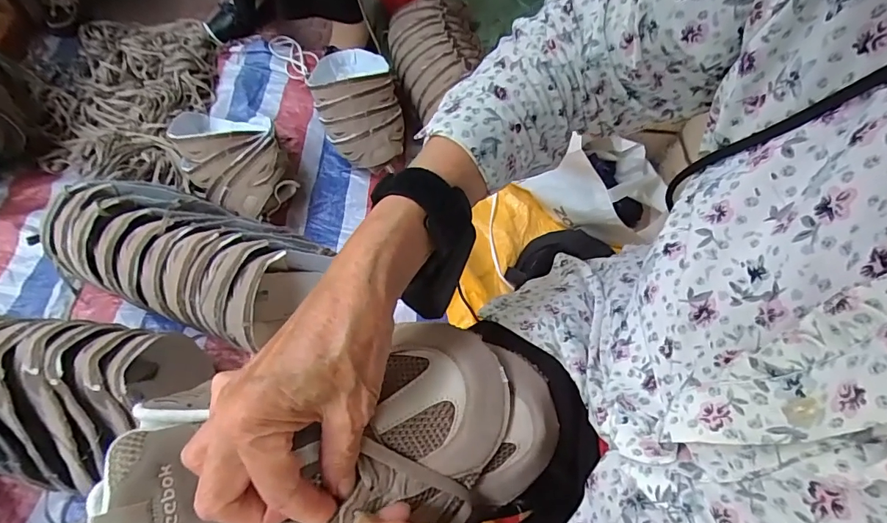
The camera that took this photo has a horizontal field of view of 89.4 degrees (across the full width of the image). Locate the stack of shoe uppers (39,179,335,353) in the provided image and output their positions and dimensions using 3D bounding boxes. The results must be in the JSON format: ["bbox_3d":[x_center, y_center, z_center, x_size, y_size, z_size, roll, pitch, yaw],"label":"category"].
[{"bbox_3d":[-0.435,-0.009,0.751,0.467,0.151,0.182,21,58,8],"label":"stack of shoe uppers"}]

